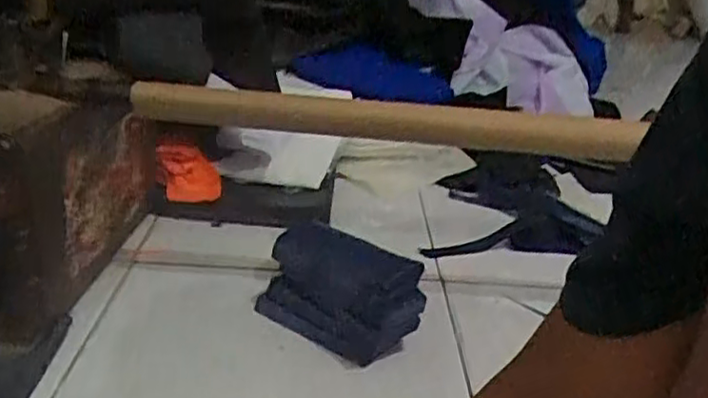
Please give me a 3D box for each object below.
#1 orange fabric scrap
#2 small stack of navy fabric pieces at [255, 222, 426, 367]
[{"bbox_3d":[-0.249,-0.035,1.051,0.094,0.090,0.042,-1,24,-13],"label":"orange fabric scrap"},{"bbox_3d":[-0.016,0.102,0.769,0.185,0.106,0.081,16,25,24],"label":"small stack of navy fabric pieces"}]

